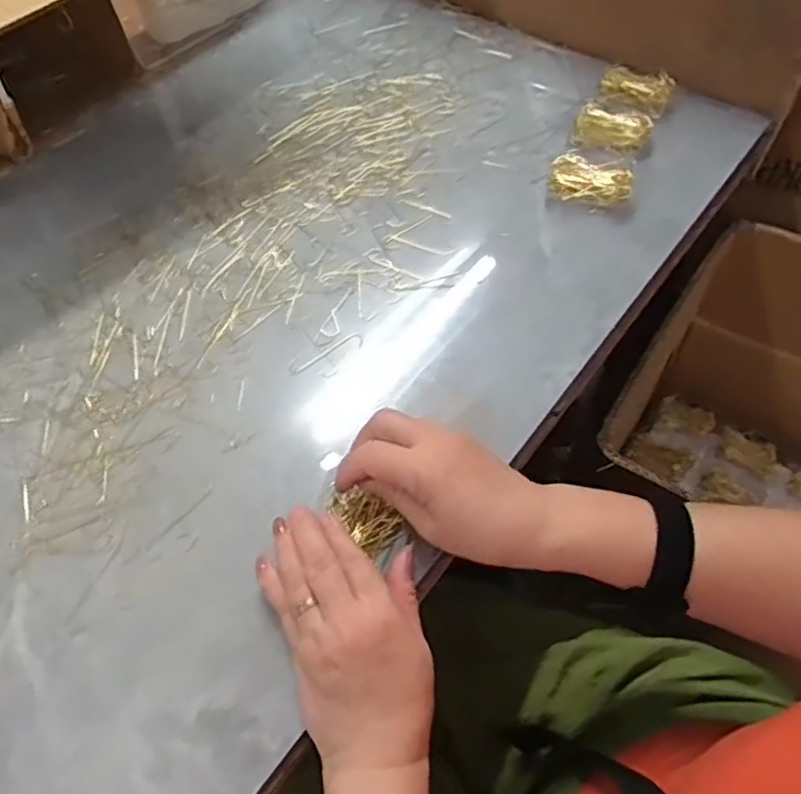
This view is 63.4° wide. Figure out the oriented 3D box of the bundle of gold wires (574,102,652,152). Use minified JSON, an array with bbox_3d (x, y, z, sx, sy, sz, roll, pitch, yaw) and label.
[{"bbox_3d":[0.206,-0.262,0.631,0.071,0.024,0.031,14,59,12],"label":"bundle of gold wires"}]

